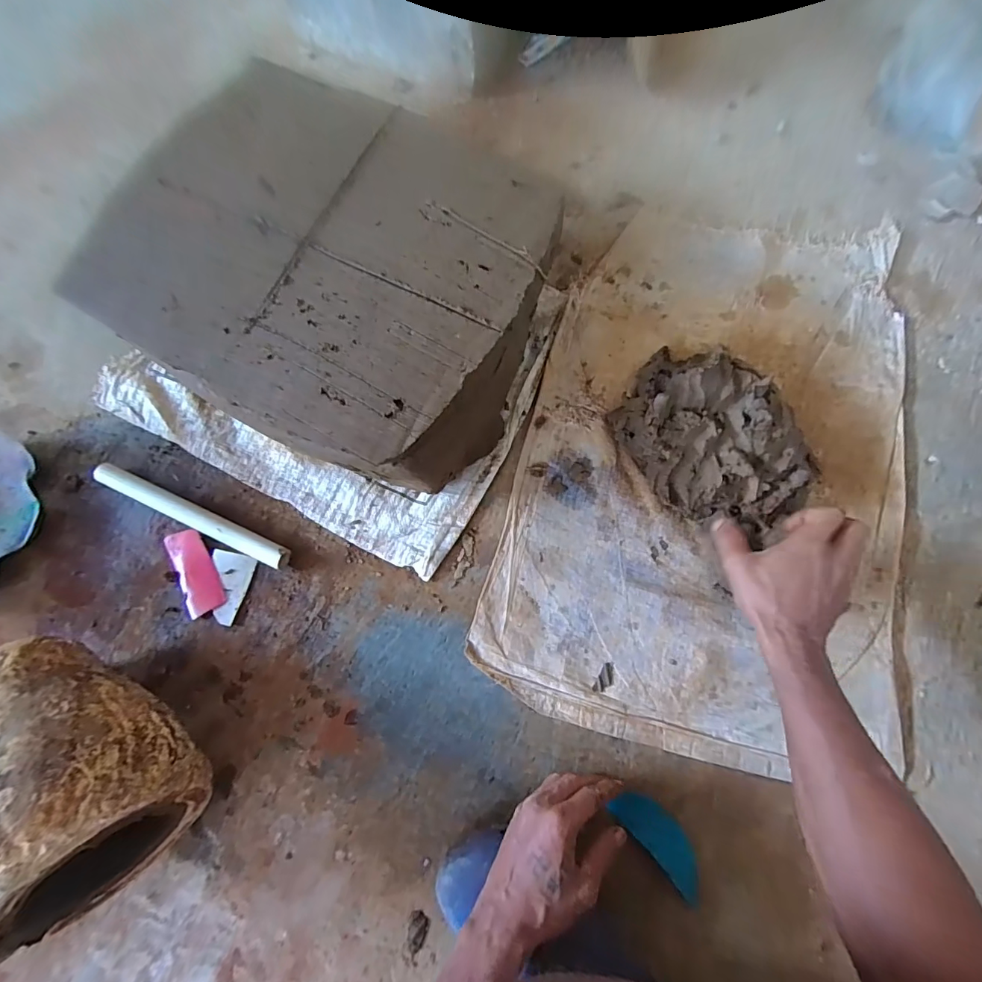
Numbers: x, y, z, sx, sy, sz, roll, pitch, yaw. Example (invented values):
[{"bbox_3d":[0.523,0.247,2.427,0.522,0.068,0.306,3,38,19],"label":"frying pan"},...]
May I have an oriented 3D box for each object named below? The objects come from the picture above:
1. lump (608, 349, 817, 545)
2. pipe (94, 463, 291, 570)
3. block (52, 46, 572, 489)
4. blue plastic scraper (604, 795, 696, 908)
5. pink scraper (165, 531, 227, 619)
[{"bbox_3d":[0.263,-0.054,0.535,0.242,0.087,0.168,38,78,11],"label":"lump"},{"bbox_3d":[-0.364,0.030,0.562,0.258,0.029,0.025,23,76,8],"label":"pipe"},{"bbox_3d":[-0.171,-0.223,0.520,0.414,0.163,0.347,26,76,9],"label":"block"},{"bbox_3d":[0.171,0.349,0.460,0.042,0.005,0.107,-40,77,-9],"label":"blue plastic scraper"},{"bbox_3d":[-0.356,0.095,0.555,0.045,0.005,0.110,-28,75,-6],"label":"pink scraper"}]

